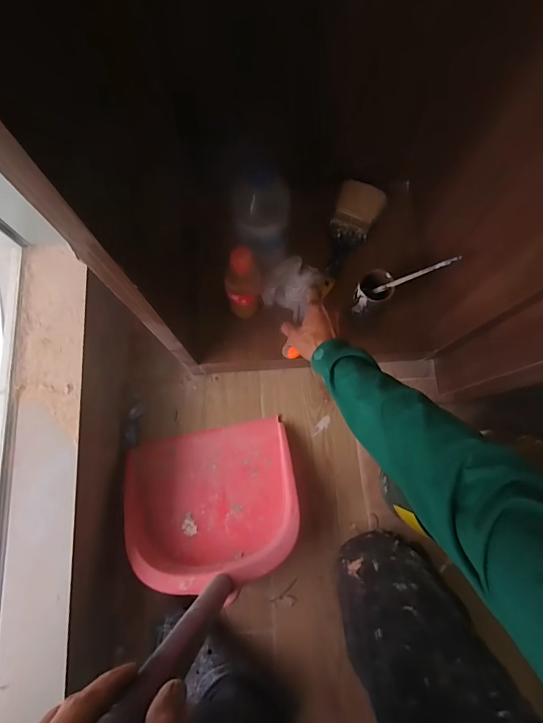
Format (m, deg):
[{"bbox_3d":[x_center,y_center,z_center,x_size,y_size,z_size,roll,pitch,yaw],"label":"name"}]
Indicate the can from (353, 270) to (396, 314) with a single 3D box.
[{"bbox_3d":[0.161,-0.107,0.629,0.051,0.078,0.053,0,77,-1],"label":"can"}]

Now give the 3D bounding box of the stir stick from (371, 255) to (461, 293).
[{"bbox_3d":[0.204,-0.124,0.562,0.009,0.143,0.009,12,75,-31],"label":"stir stick"}]

